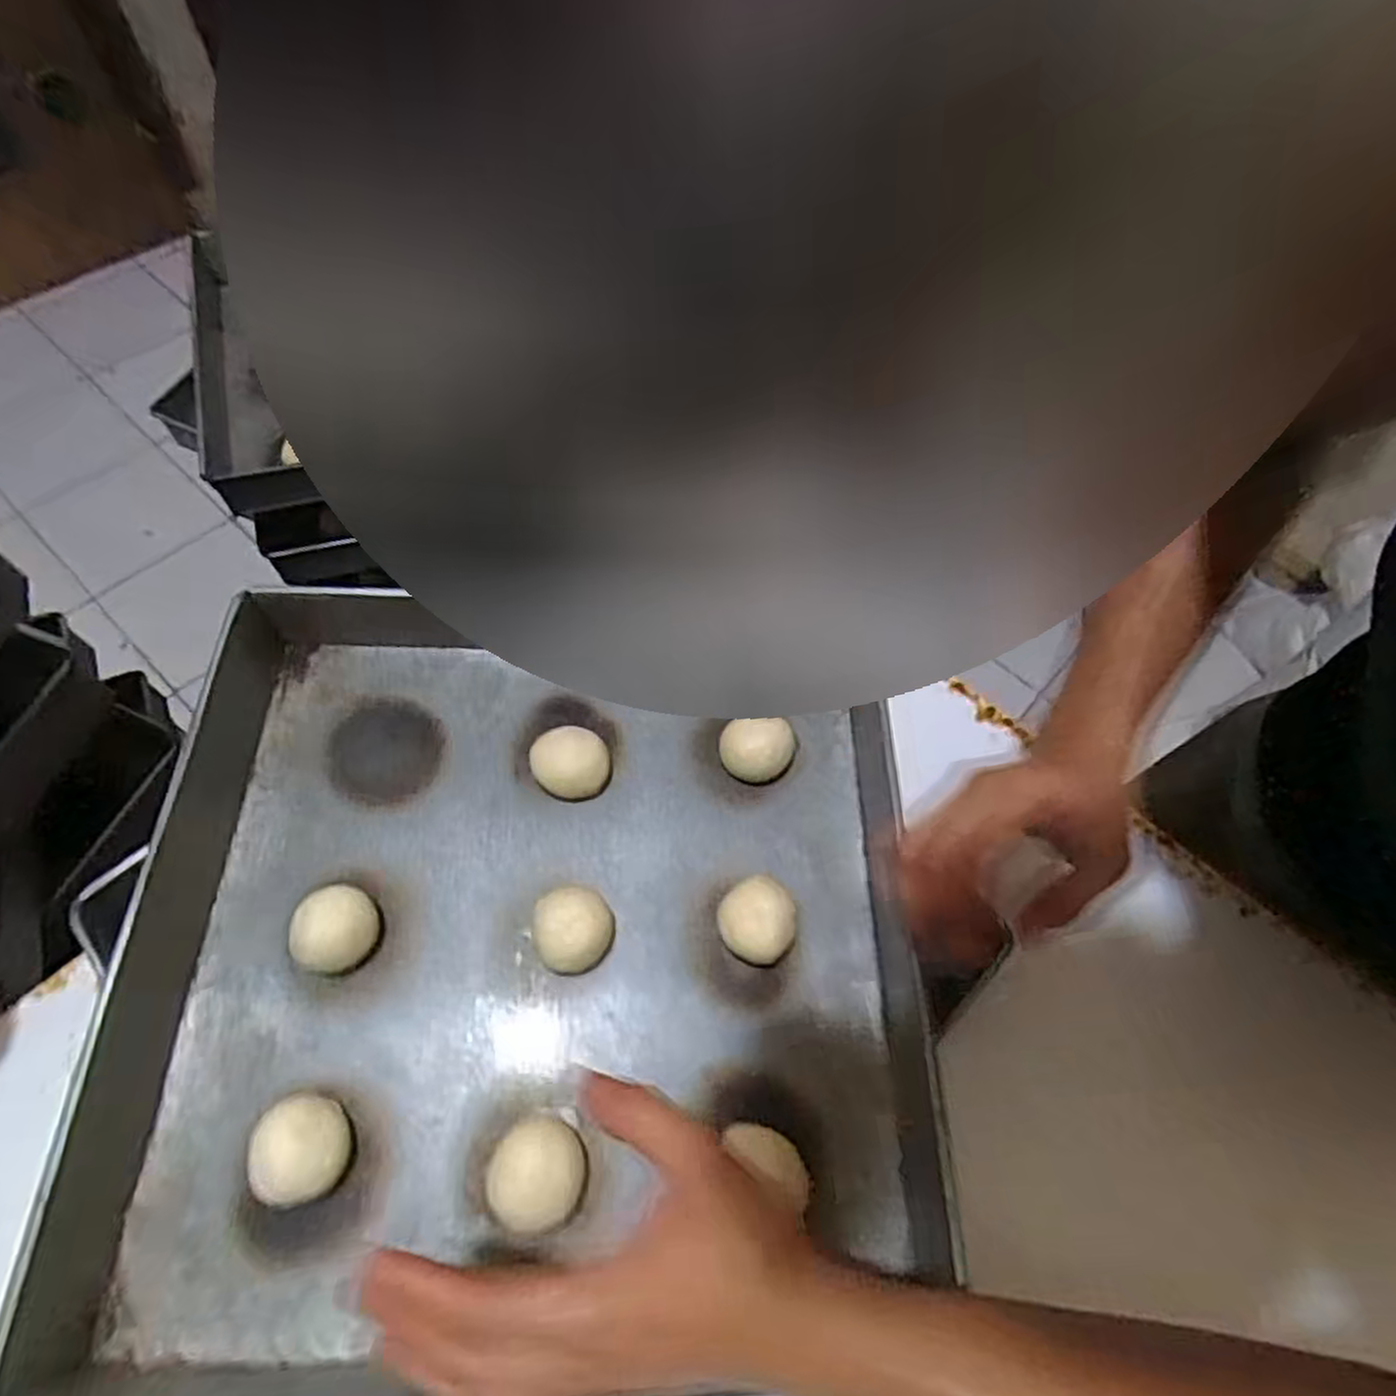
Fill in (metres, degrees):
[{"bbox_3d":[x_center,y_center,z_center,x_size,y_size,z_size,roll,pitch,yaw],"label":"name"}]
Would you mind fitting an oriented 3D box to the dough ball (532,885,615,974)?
[{"bbox_3d":[-0.073,0.137,0.451,0.043,0.036,0.045,2,60,-3],"label":"dough ball"}]

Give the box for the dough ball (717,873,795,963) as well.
[{"bbox_3d":[0.035,0.134,0.462,0.043,0.029,0.048,9,60,1],"label":"dough ball"}]

